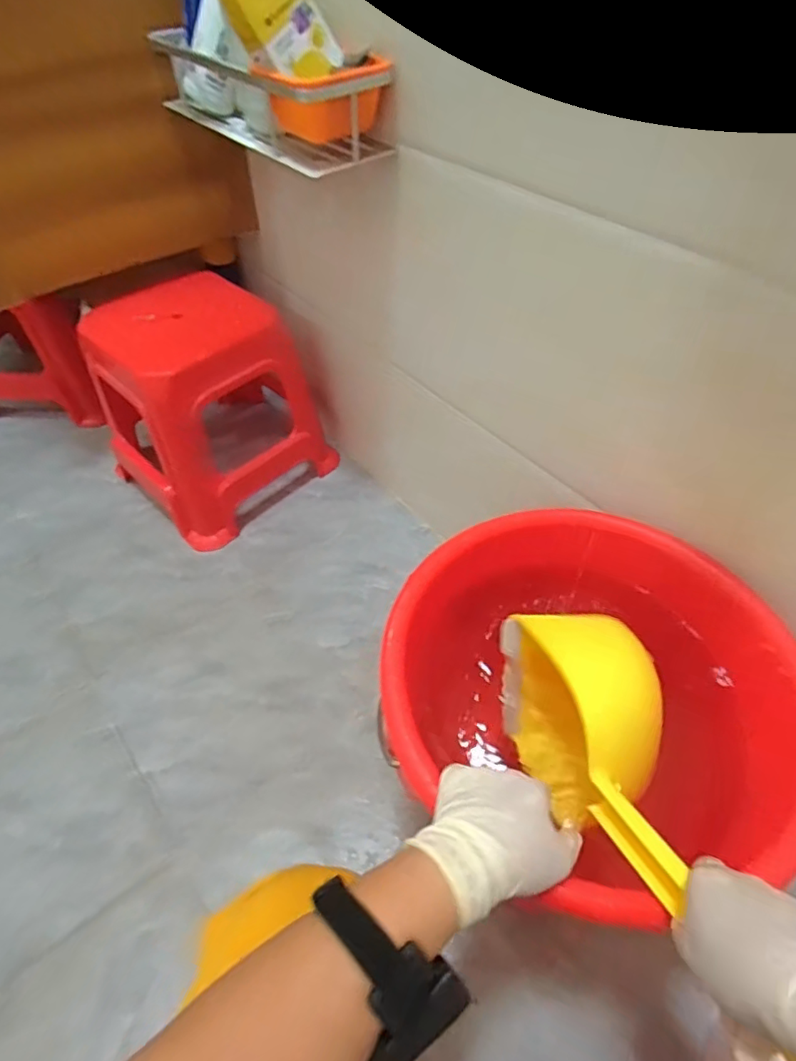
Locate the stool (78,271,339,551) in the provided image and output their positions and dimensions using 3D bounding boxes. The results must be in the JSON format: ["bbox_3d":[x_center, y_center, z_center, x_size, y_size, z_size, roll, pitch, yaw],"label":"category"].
[{"bbox_3d":[-0.338,-0.232,1.020,0.306,0.338,0.330,38,58,26],"label":"stool"}]

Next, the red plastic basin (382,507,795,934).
[{"bbox_3d":[0.170,0.153,0.523,0.321,0.149,0.360,-31,55,-23],"label":"red plastic basin"}]

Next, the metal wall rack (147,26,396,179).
[{"bbox_3d":[-0.170,-0.548,0.696,0.126,0.092,0.393,-30,55,-23],"label":"metal wall rack"}]

